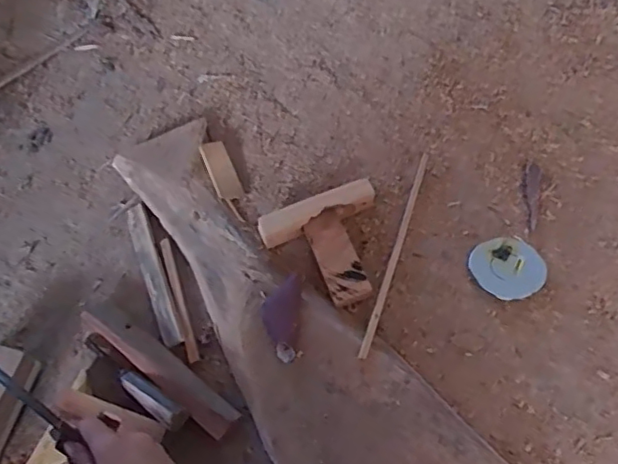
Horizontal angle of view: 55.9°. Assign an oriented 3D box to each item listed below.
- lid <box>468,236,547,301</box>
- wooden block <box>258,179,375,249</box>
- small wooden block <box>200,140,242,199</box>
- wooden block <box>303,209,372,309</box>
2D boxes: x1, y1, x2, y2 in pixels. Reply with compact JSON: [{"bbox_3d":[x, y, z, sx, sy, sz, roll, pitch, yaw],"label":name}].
[{"bbox_3d":[0.306,0.054,0.894,0.104,0.010,0.105,-1,60,2],"label":"lid"},{"bbox_3d":[0.014,-0.030,0.945,0.195,0.051,0.047,-19,61,-9],"label":"wooden block"},{"bbox_3d":[-0.155,-0.108,1.019,0.047,0.007,0.125,-8,62,-29],"label":"small wooden block"},{"bbox_3d":[0.042,0.042,0.906,0.058,0.040,0.153,-18,61,-8],"label":"wooden block"}]

